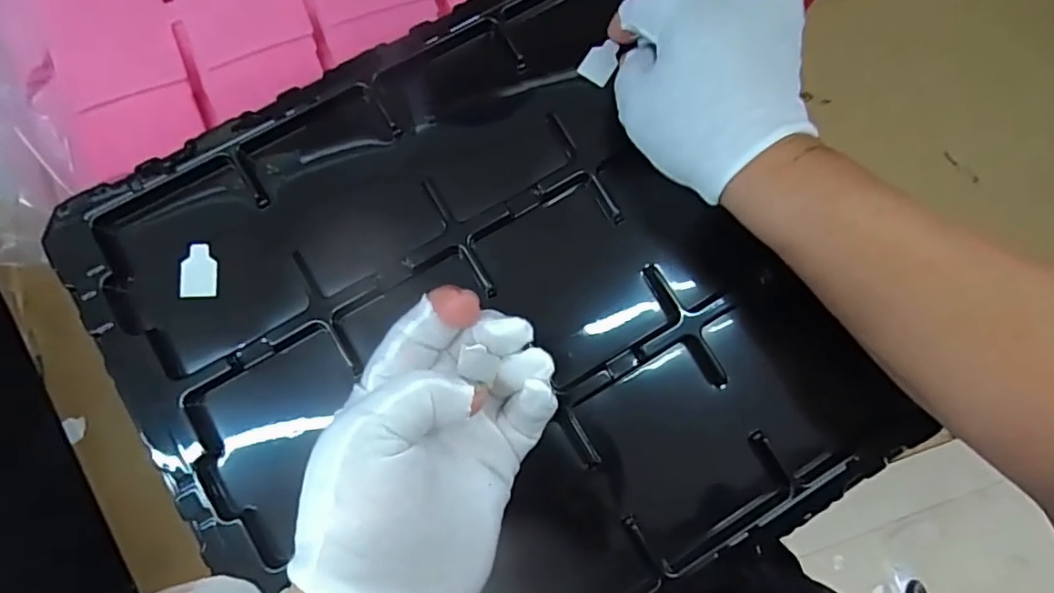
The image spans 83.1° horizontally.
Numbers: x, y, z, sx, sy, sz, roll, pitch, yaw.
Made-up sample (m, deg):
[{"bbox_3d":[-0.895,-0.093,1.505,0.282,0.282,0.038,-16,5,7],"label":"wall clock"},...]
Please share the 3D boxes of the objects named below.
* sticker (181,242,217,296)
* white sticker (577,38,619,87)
[{"bbox_3d":[-0.172,-0.014,0.312,0.017,0.004,0.028,-2,83,-10],"label":"sticker"},{"bbox_3d":[0.042,-0.133,0.338,0.018,0.004,0.026,32,84,-8],"label":"white sticker"}]

